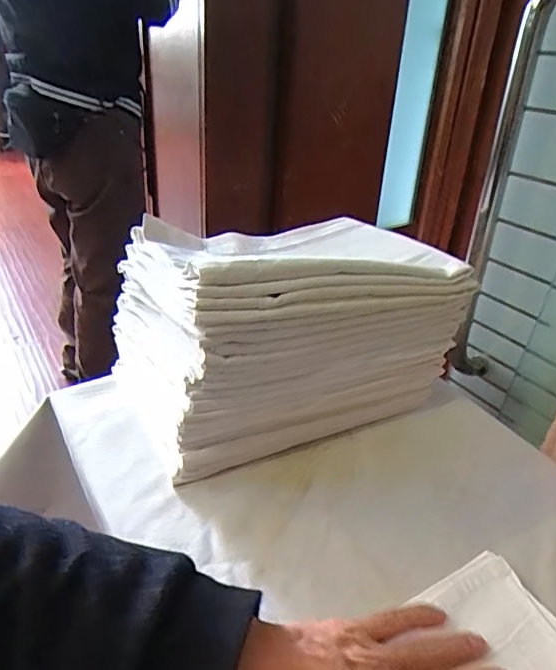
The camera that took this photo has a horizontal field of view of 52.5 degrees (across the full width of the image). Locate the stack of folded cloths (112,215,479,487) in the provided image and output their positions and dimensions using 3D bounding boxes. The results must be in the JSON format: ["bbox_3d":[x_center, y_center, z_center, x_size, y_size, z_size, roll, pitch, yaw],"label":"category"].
[{"bbox_3d":[0.000,-0.019,0.557,0.281,0.188,0.197,-13,34,-25],"label":"stack of folded cloths"}]

